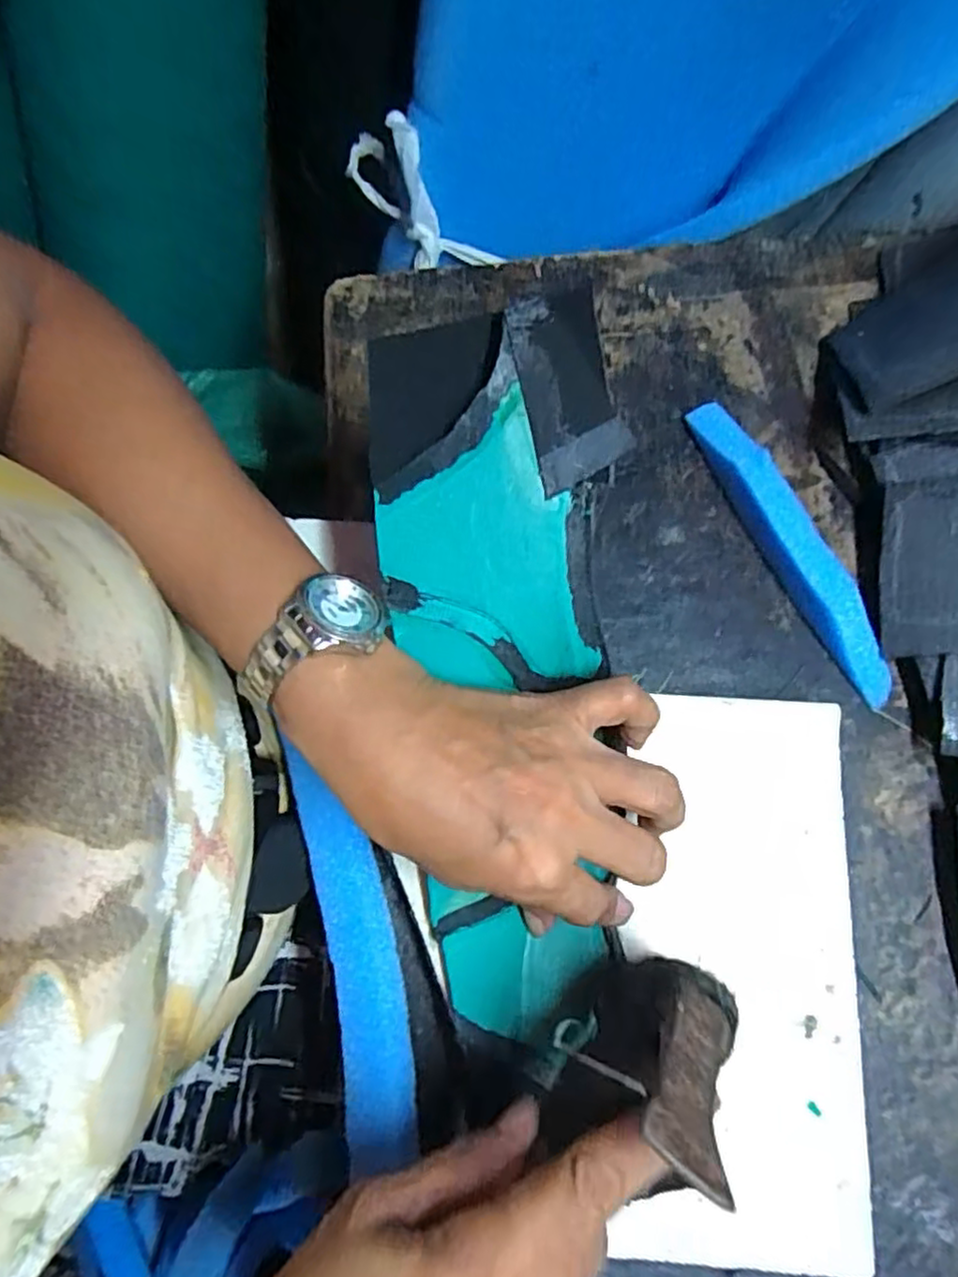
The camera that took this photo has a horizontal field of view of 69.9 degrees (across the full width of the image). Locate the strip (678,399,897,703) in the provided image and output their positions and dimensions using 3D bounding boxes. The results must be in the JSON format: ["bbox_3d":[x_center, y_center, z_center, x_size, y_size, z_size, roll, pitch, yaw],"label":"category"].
[{"bbox_3d":[0.159,-0.049,0.351,0.023,0.025,0.176,-26,75,-6],"label":"strip"}]

